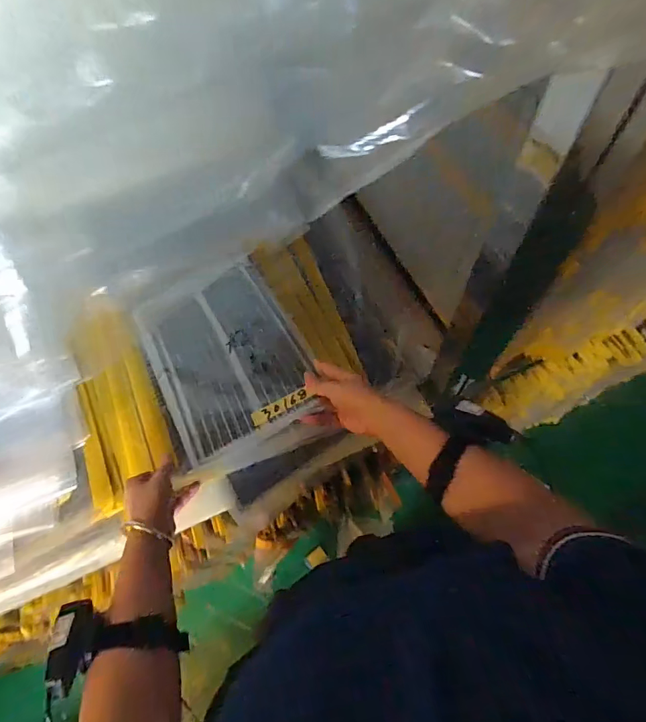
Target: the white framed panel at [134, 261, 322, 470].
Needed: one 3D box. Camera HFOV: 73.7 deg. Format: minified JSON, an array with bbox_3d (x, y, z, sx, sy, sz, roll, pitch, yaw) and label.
[{"bbox_3d":[-0.147,-0.015,0.634,0.207,0.013,0.307,-28,55,-9],"label":"white framed panel"}]

